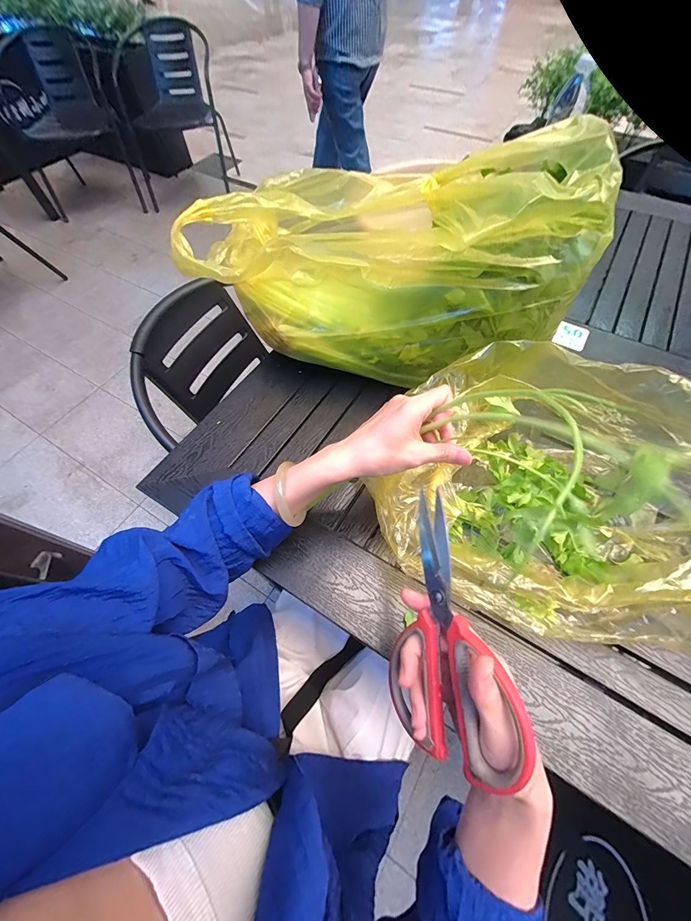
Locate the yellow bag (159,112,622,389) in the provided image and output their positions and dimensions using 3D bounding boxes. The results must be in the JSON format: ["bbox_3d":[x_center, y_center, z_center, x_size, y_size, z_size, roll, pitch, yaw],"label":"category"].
[{"bbox_3d":[0.055,-0.261,0.441,0.424,0.231,0.225,8,61,6],"label":"yellow bag"}]

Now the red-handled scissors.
[{"bbox_3d":[0.061,0.122,0.247,0.011,0.092,0.171,7,60,-40],"label":"red-handled scissors"}]

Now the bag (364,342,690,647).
[{"bbox_3d":[0.241,0.047,0.359,0.383,0.159,0.276,24,63,13],"label":"bag"}]

